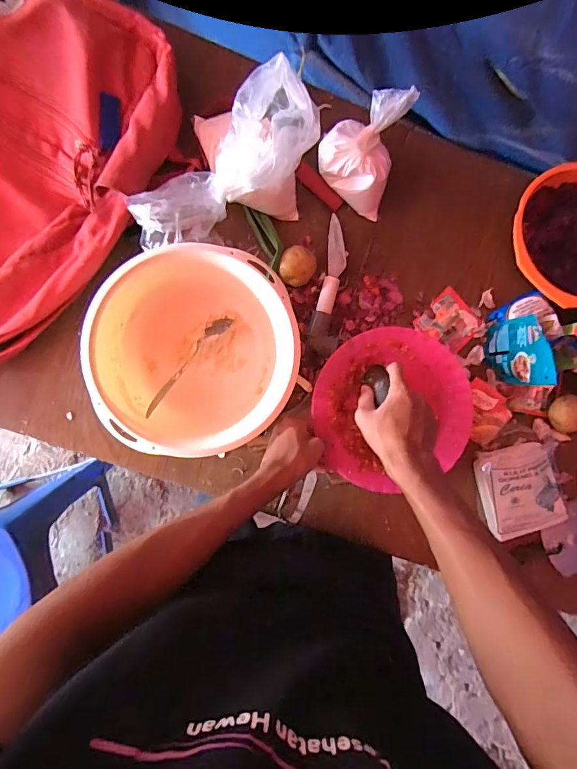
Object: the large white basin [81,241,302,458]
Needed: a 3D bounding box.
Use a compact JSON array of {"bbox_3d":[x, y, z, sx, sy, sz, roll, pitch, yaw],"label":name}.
[{"bbox_3d":[-0.116,-0.041,0.547,0.239,0.092,0.244,0,88,-7],"label":"large white basin"}]

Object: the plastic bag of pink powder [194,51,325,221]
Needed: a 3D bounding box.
[{"bbox_3d":[-0.034,-0.300,0.540,0.137,0.134,0.147,-16,90,-7],"label":"plastic bag of pink powder"}]

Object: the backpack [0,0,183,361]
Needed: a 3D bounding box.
[{"bbox_3d":[-0.354,-0.250,0.537,0.319,0.076,0.536,24,86,-6],"label":"backpack"}]

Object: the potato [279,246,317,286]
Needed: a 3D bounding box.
[{"bbox_3d":[0.014,-0.165,0.593,0.048,0.038,0.060,21,86,-6],"label":"potato"}]

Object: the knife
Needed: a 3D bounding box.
[{"bbox_3d":[0.060,-0.152,0.608,0.029,0.021,0.172,12,87,-6],"label":"knife"}]

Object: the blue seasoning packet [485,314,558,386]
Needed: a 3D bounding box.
[{"bbox_3d":[0.311,-0.044,0.583,0.020,0.116,0.091,-10,90,-7],"label":"blue seasoning packet"}]

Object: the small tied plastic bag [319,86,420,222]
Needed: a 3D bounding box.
[{"bbox_3d":[0.093,-0.295,0.556,0.104,0.145,0.087,11,87,-6],"label":"small tied plastic bag"}]

